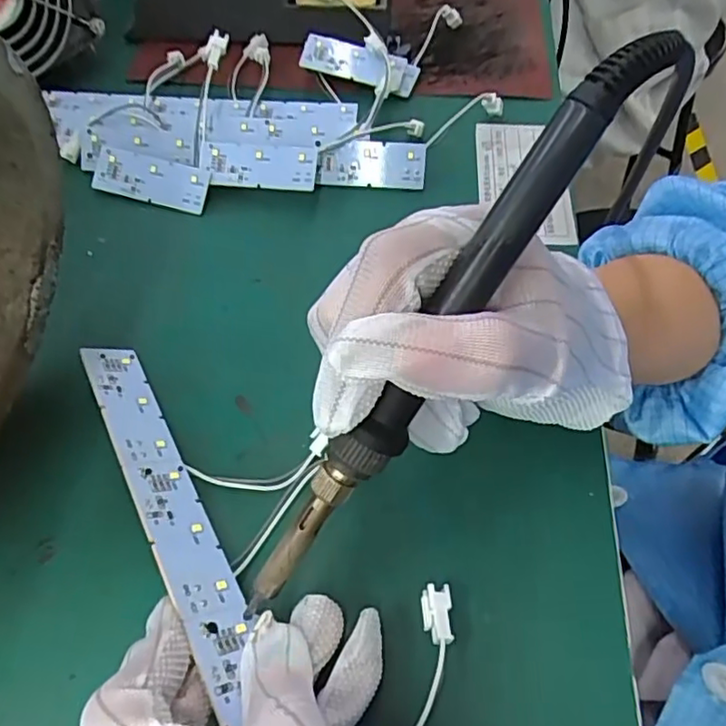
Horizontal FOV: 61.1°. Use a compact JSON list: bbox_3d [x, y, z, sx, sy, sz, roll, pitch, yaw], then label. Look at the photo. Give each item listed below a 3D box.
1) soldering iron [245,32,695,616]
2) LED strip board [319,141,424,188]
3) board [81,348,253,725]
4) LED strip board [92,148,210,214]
[{"bbox_3d":[0.024,0.000,0.174,0.026,0.021,0.197,41,106,24],"label":"soldering iron"},{"bbox_3d":[0.004,-0.111,0.343,0.059,0.024,0.004,3,15,2],"label":"LED strip board"},{"bbox_3d":[-0.075,0.049,0.233,0.024,0.004,0.155,1,42,-43],"label":"board"},{"bbox_3d":[-0.118,-0.102,0.339,0.065,0.004,0.025,13,88,5],"label":"LED strip board"}]

